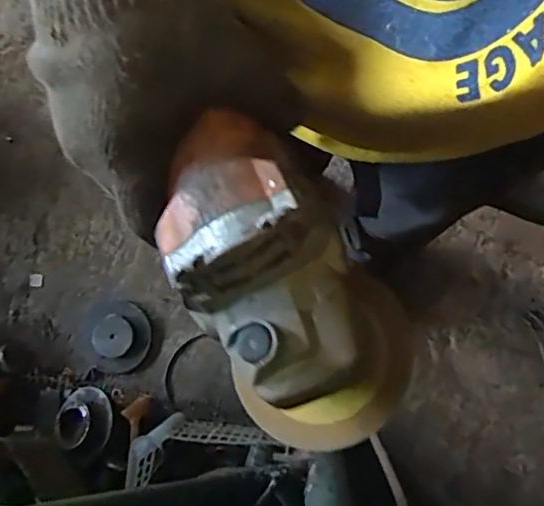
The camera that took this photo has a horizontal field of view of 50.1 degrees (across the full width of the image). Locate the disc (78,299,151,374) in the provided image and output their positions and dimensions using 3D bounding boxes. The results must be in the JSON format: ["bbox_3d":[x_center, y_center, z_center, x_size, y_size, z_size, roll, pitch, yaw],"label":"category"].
[{"bbox_3d":[-0.322,0.167,1.179,0.143,0.045,0.141,0,82,3],"label":"disc"}]

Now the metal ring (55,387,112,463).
[{"bbox_3d":[-0.343,0.305,1.054,0.117,0.043,0.117,-5,59,8],"label":"metal ring"}]

